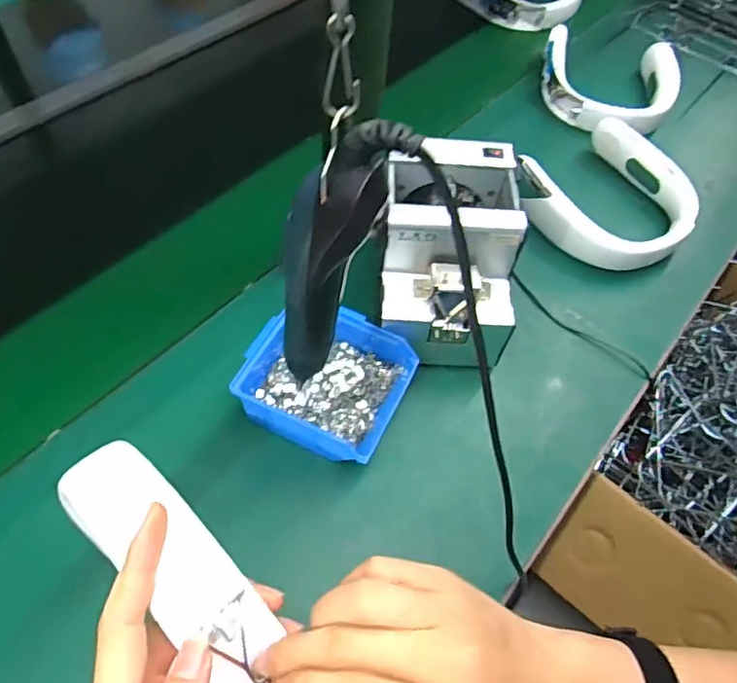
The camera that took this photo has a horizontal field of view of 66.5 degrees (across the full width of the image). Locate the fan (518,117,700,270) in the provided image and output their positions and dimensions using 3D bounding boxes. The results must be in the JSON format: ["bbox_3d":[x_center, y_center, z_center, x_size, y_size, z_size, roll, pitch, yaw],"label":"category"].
[{"bbox_3d":[0.295,-0.177,0.698,0.204,0.053,0.198,-29,65,-23],"label":"fan"}]

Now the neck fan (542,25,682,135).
[{"bbox_3d":[0.365,-0.383,0.840,0.197,0.045,0.222,7,57,-2],"label":"neck fan"}]

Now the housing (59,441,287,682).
[{"bbox_3d":[-0.098,0.124,0.292,0.049,0.060,0.178,-35,79,-24],"label":"housing"}]

